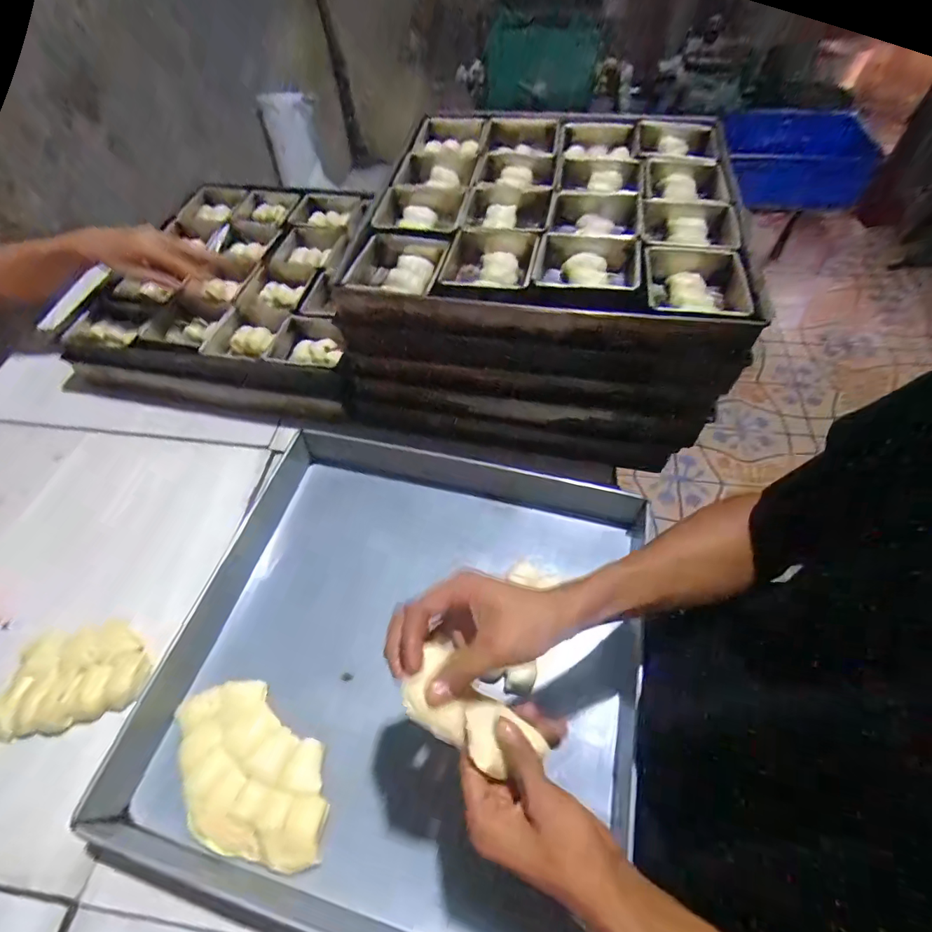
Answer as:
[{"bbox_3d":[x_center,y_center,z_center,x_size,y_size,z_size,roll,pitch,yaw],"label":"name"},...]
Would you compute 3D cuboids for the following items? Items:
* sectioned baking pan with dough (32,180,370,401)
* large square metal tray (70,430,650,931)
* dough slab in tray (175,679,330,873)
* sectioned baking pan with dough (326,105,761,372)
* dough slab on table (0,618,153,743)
[{"bbox_3d":[-0.352,-0.318,0.794,0.414,0.067,0.448,5,57,6],"label":"sectioned baking pan with dough"},{"bbox_3d":[-0.065,0.187,0.509,0.504,0.072,0.501,12,57,9],"label":"large square metal tray"},{"bbox_3d":[-0.212,0.299,0.464,0.193,0.027,0.110,32,64,22],"label":"dough slab in tray"},{"bbox_3d":[0.122,-0.342,0.626,0.453,0.068,0.486,10,58,9],"label":"sectioned baking pan with dough"},{"bbox_3d":[-0.426,0.225,0.511,0.152,0.032,0.107,-9,56,-3],"label":"dough slab on table"}]

